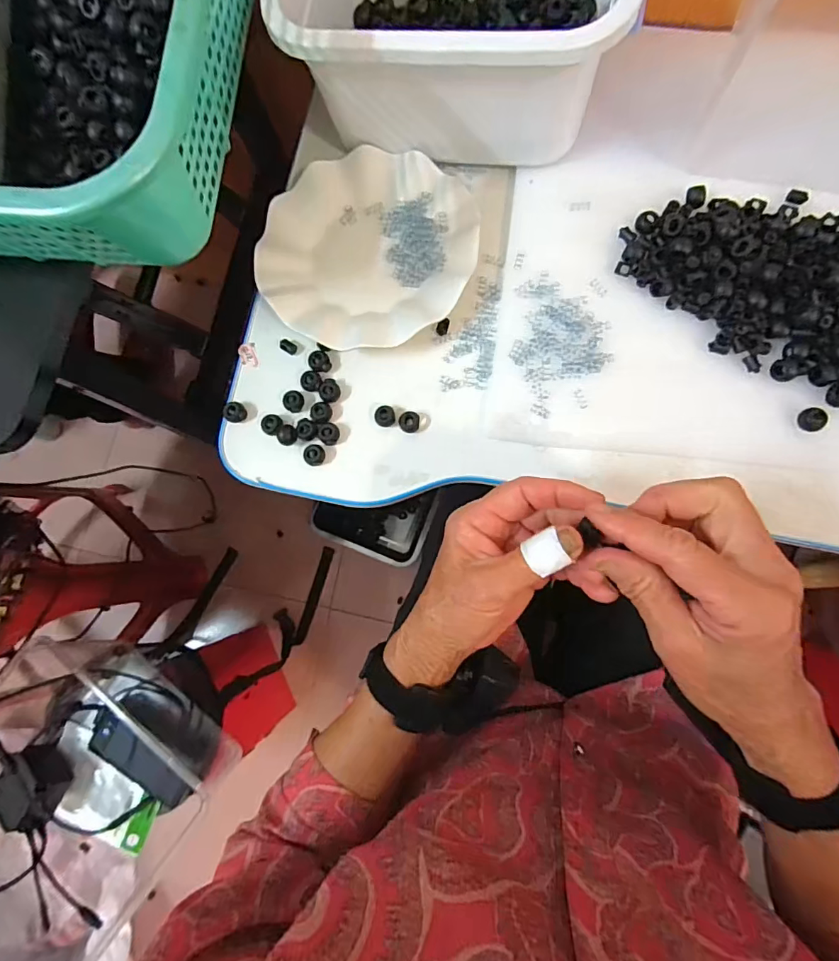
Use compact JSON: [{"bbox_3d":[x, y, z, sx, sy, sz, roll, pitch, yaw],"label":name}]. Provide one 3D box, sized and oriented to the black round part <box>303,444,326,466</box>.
[{"bbox_3d":[-0.088,-0.022,0.397,0.017,0.014,0.018,-1,82,5],"label":"black round part"}]

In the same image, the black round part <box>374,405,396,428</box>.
[{"bbox_3d":[-0.029,-0.053,0.394,0.017,0.011,0.017,-1,82,5],"label":"black round part"}]

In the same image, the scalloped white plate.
[{"bbox_3d":[-0.045,-0.195,0.405,0.175,0.025,0.175,-1,82,5],"label":"scalloped white plate"}]

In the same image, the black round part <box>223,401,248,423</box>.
[{"bbox_3d":[-0.158,-0.058,0.406,0.015,0.014,0.017,35,86,8],"label":"black round part"}]

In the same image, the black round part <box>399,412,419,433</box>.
[{"bbox_3d":[-0.008,-0.048,0.392,0.017,0.010,0.017,-1,82,5],"label":"black round part"}]

